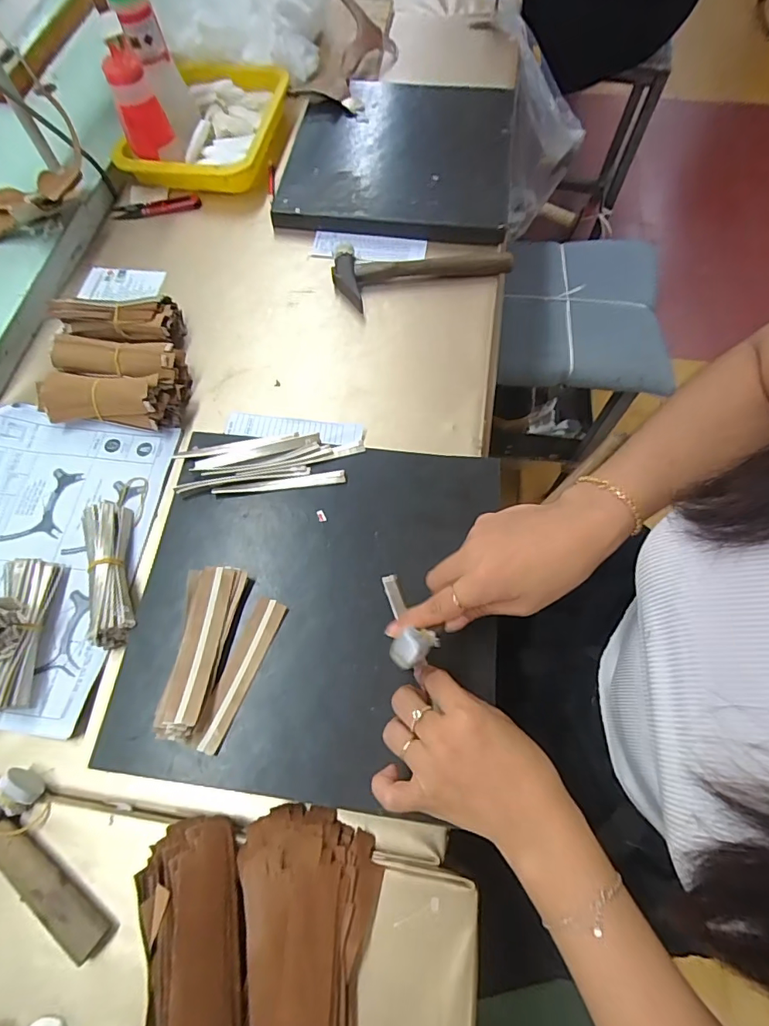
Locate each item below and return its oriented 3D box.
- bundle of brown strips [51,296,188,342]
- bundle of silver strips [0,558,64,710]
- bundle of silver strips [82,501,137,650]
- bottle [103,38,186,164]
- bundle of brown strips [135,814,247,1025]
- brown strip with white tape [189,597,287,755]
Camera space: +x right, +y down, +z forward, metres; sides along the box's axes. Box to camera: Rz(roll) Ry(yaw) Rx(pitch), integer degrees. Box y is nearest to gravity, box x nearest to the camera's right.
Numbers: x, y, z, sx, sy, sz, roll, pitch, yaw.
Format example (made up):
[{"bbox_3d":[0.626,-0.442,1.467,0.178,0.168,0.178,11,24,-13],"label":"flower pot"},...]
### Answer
[{"bbox_3d":[-0.295,-0.208,0.523,0.136,0.039,0.056,0,63,-3],"label":"bundle of brown strips"},{"bbox_3d":[-0.309,0.101,0.405,0.032,0.034,0.123,-6,66,-1],"label":"bundle of silver strips"},{"bbox_3d":[-0.241,0.050,0.424,0.034,0.034,0.129,-14,67,-5],"label":"bundle of silver strips"},{"bbox_3d":[-0.305,-0.506,0.593,0.052,0.115,0.045,-32,44,-15],"label":"bottle"},{"bbox_3d":[-0.125,0.281,0.308,0.064,0.047,0.142,-11,64,-9],"label":"bundle of brown strips"},{"bbox_3d":[-0.118,0.128,0.385,0.024,0.005,0.121,22,72,5],"label":"brown strip with white tape"}]

